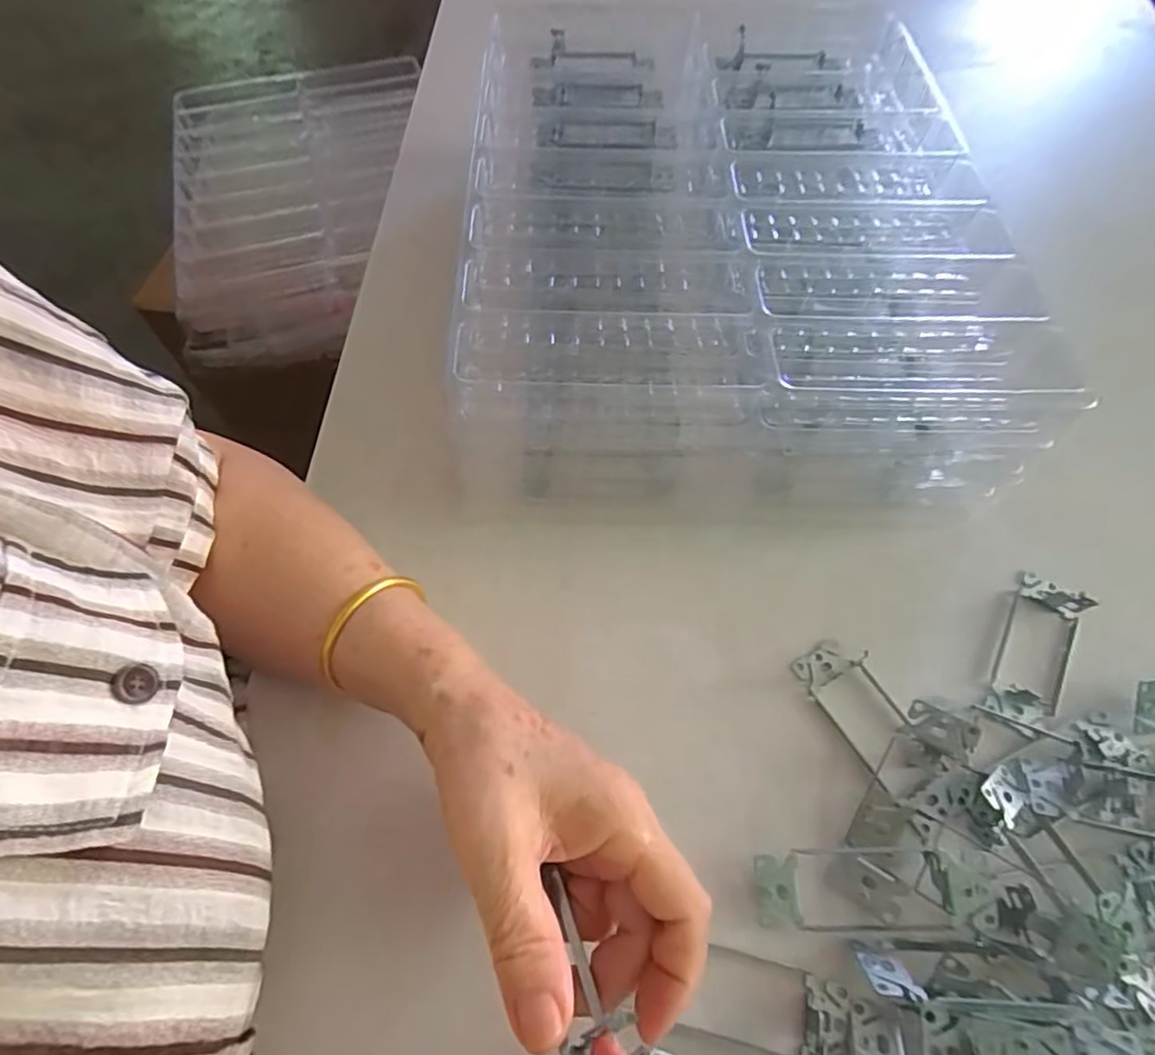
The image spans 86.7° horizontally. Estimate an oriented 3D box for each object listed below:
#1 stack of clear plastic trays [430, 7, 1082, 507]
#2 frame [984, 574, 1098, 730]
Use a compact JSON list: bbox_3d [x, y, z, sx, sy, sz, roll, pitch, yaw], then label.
[{"bbox_3d":[0.098,-0.214,0.461,0.339,0.121,0.432,-2,61,-1],"label":"stack of clear plastic trays"},{"bbox_3d":[0.275,0.071,0.358,0.039,0.025,0.097,28,65,15],"label":"frame"}]

